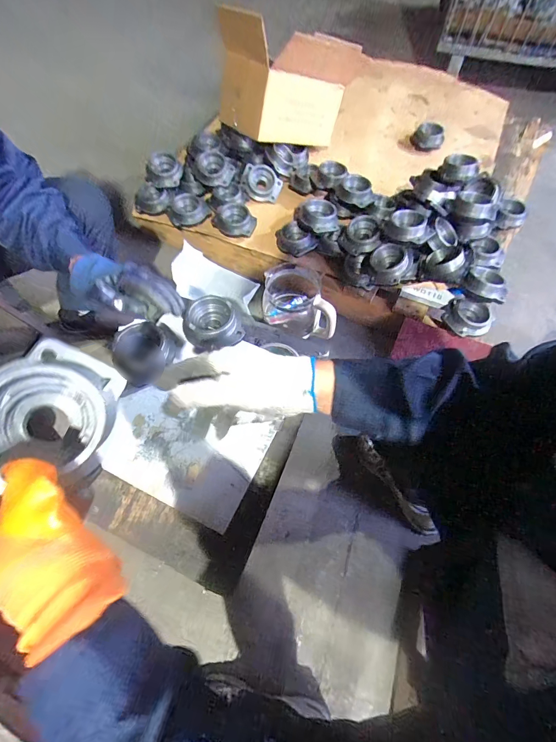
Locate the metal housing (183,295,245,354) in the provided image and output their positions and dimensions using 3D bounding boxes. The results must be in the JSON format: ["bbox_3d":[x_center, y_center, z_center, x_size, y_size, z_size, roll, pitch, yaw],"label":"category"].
[{"bbox_3d":[-0.115,-0.082,0.618,0.098,0.047,0.086,-18,63,-10],"label":"metal housing"}]

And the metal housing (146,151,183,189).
[{"bbox_3d":[-0.345,-0.605,1.046,0.109,0.091,0.050,-5,62,-3],"label":"metal housing"}]

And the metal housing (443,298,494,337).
[{"bbox_3d":[0.454,-0.127,0.837,0.100,0.046,0.074,37,67,18],"label":"metal housing"}]

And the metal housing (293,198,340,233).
[{"bbox_3d":[0.102,-0.408,0.923,0.098,0.056,0.088,-7,62,-4],"label":"metal housing"}]

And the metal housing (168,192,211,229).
[{"bbox_3d":[-0.272,-0.479,1.042,0.092,0.052,0.100,0,61,0],"label":"metal housing"}]

